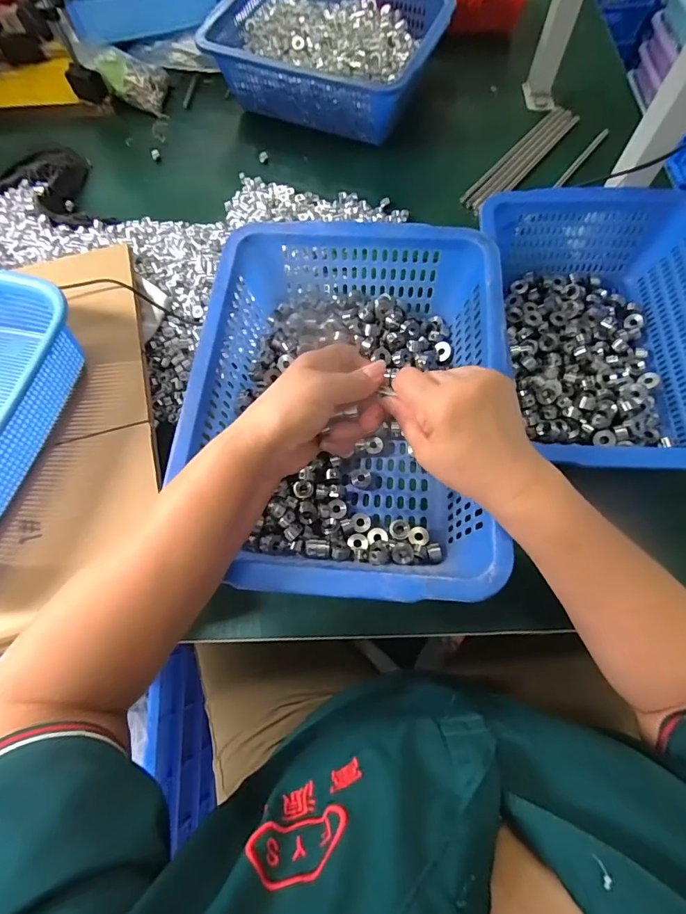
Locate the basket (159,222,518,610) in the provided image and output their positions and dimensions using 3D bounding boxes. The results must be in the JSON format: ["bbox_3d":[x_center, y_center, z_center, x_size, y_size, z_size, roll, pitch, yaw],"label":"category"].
[{"bbox_3d":[0.003,-0.049,0.426,0.269,0.112,0.353,4,69,4],"label":"basket"}]

